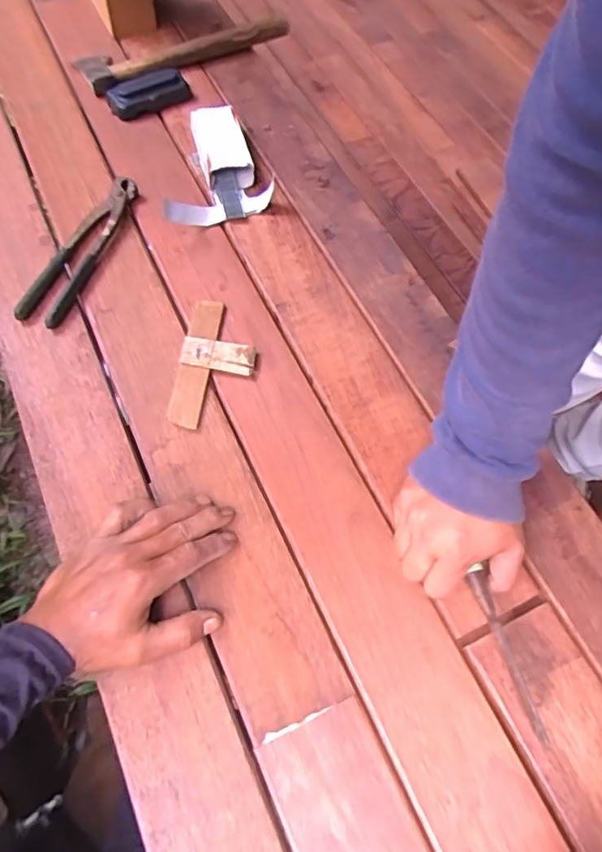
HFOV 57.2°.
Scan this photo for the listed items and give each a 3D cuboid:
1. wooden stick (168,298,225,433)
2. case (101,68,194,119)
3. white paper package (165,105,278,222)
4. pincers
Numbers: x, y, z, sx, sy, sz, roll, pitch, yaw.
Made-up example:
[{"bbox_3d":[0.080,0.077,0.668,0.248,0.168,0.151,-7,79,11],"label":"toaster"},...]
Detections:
[{"bbox_3d":[-0.106,-0.067,0.560,0.032,0.008,0.147,8,62,1],"label":"wooden stick"},{"bbox_3d":[-0.204,-0.446,0.741,0.109,0.026,0.052,-23,66,-14],"label":"case"},{"bbox_3d":[-0.113,-0.324,0.686,0.134,0.045,0.164,-14,64,-10],"label":"white paper package"},{"bbox_3d":[-0.247,-0.202,0.623,0.048,0.027,0.220,18,63,6],"label":"pincers"}]

